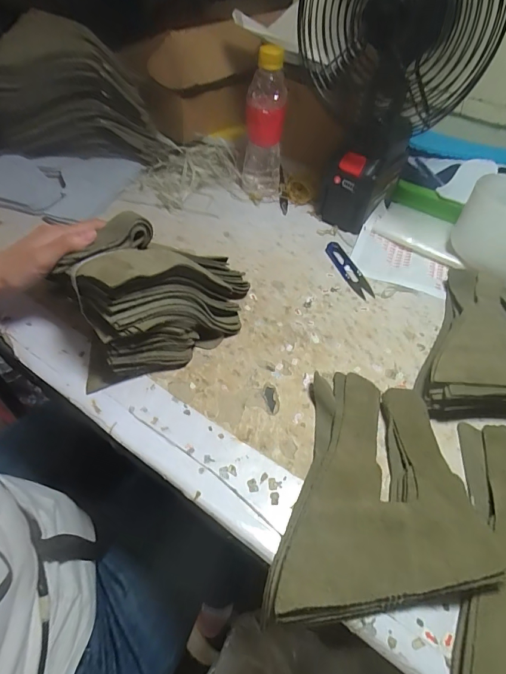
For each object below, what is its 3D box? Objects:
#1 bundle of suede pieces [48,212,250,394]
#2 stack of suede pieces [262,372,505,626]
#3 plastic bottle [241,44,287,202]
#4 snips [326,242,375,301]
[{"bbox_3d":[-0.087,-0.050,0.386,0.179,0.106,0.118,-18,52,-18],"label":"bundle of suede pieces"},{"bbox_3d":[0.096,0.110,0.311,0.145,0.032,0.199,6,49,3],"label":"stack of suede pieces"},{"bbox_3d":[0.015,-0.296,0.558,0.058,0.184,0.062,3,49,0],"label":"plastic bottle"},{"bbox_3d":[0.123,-0.088,0.504,0.024,0.007,0.108,-13,51,-14],"label":"snips"}]

